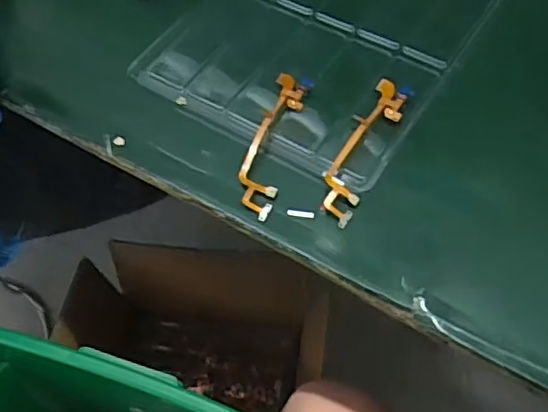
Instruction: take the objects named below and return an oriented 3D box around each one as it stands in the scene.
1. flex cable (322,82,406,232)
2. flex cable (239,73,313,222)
[{"bbox_3d":[0.065,-0.045,0.426,0.029,0.011,0.134,21,61,17],"label":"flex cable"},{"bbox_3d":[0.000,-0.051,0.434,0.029,0.009,0.132,11,59,12],"label":"flex cable"}]

